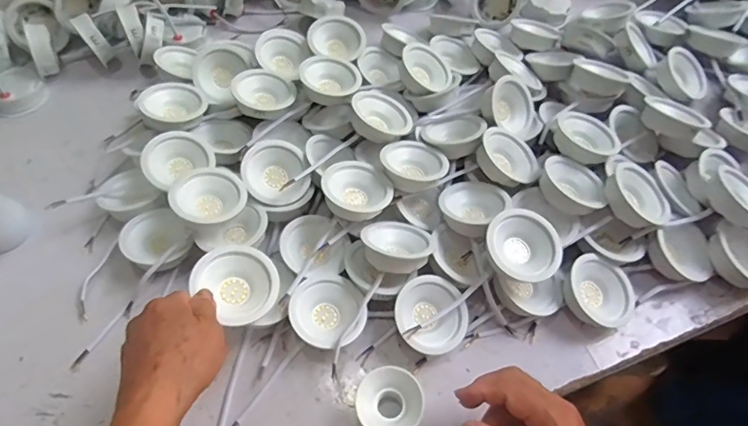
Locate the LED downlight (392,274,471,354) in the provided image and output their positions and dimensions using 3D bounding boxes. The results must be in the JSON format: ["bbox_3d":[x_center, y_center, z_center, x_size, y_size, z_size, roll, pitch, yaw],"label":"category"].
[{"bbox_3d":[0.055,0.100,0.464,0.069,0.034,0.069,0,61,0],"label":"LED downlight"}]

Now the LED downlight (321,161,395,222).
[{"bbox_3d":[-0.019,-0.024,0.489,0.070,0.024,0.070,12,51,-15],"label":"LED downlight"}]

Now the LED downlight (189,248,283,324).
[{"bbox_3d":[-0.119,0.063,0.422,0.068,0.029,0.059,46,61,3],"label":"LED downlight"}]

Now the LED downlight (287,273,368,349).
[{"bbox_3d":[-0.043,0.095,0.460,0.071,0.041,0.069,0,61,0],"label":"LED downlight"}]

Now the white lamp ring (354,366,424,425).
[{"bbox_3d":[0.013,0.167,0.419,0.055,0.038,0.056,0,61,0],"label":"white lamp ring"}]

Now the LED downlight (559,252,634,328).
[{"bbox_3d":[0.221,0.078,0.472,0.068,0.038,0.068,0,61,0],"label":"LED downlight"}]

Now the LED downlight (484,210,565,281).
[{"bbox_3d":[0.141,0.035,0.462,0.070,0.036,0.067,0,60,-1],"label":"LED downlight"}]

